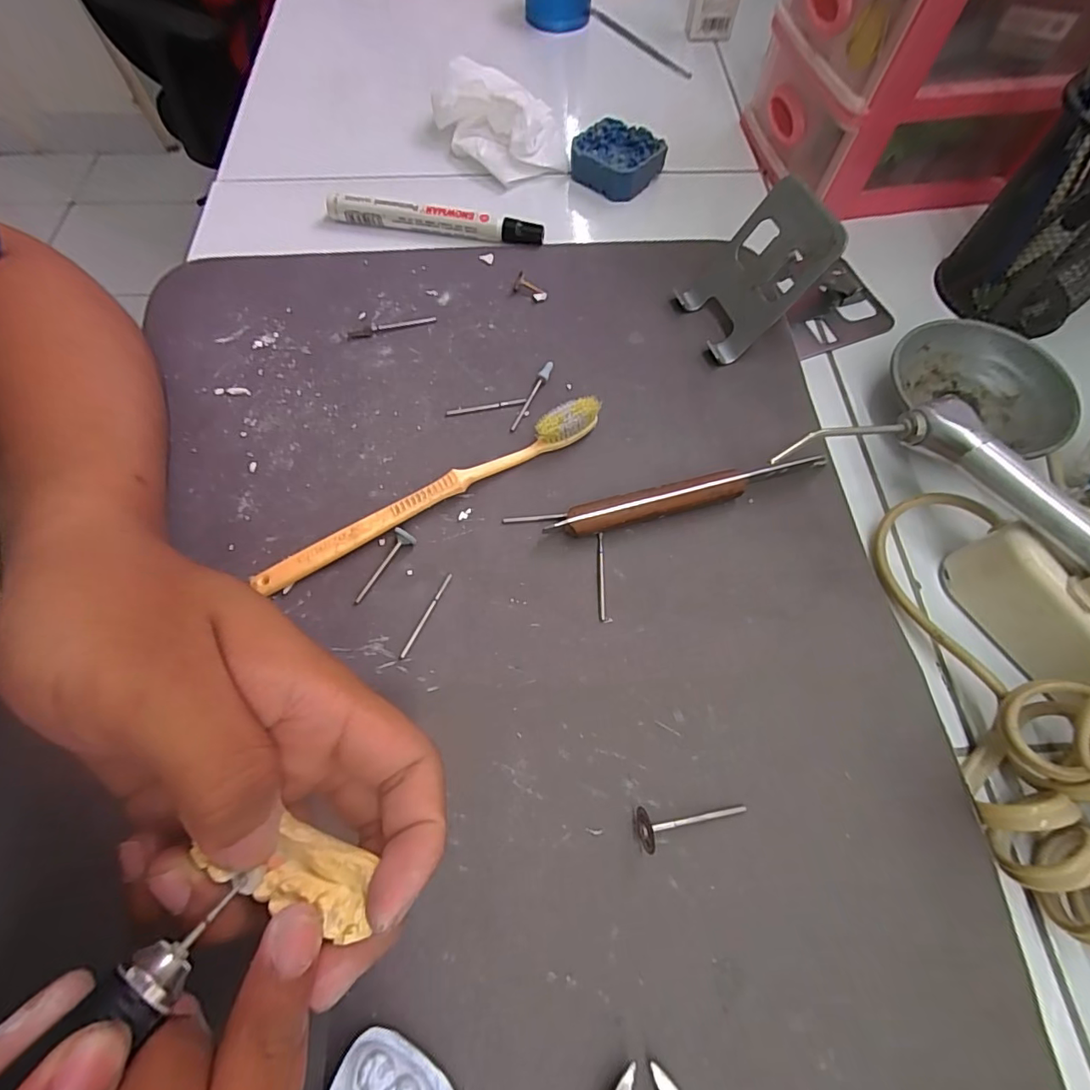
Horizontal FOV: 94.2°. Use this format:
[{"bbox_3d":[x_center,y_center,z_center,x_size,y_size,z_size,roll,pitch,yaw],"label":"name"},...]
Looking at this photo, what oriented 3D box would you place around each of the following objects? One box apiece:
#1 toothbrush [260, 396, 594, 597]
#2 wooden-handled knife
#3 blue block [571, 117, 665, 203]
[{"bbox_3d":[-0.054,-0.027,0.248,0.183,0.018,0.015,-28,69,-12],"label":"toothbrush"},{"bbox_3d":[0.074,-0.025,0.249,0.145,0.017,0.013,-15,67,-6],"label":"wooden-handled knife"},{"bbox_3d":[0.052,-0.275,0.361,0.056,0.023,0.051,-41,72,-16],"label":"blue block"}]

